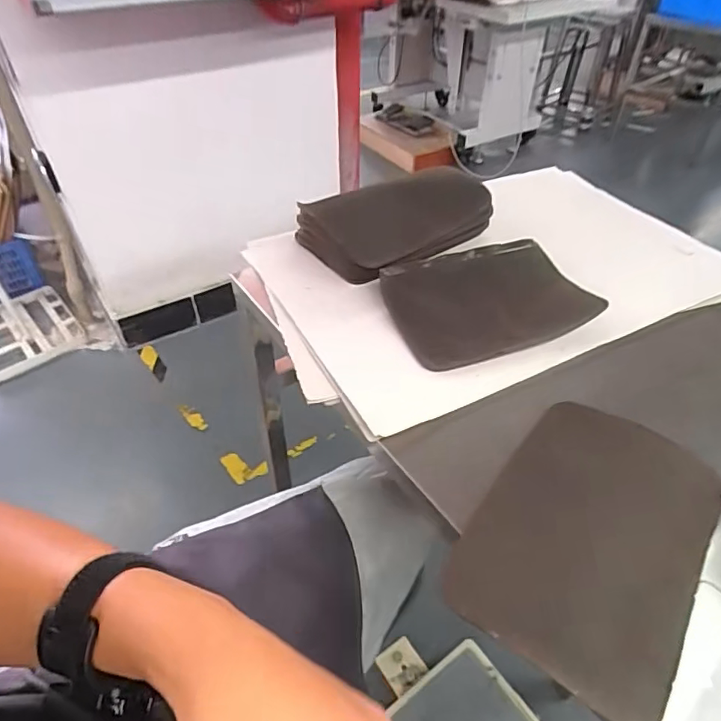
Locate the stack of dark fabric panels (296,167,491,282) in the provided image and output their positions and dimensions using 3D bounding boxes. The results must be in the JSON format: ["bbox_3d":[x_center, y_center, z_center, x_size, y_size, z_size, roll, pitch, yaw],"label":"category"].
[{"bbox_3d":[0.053,-0.181,0.663,0.241,0.055,0.136,-25,50,-24],"label":"stack of dark fabric panels"}]

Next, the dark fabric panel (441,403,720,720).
[{"bbox_3d":[0.174,0.126,0.391,0.150,0.020,0.221,28,50,25],"label":"dark fabric panel"}]

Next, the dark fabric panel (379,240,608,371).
[{"bbox_3d":[0.142,-0.071,0.575,0.223,0.024,0.145,-15,46,-16],"label":"dark fabric panel"}]

